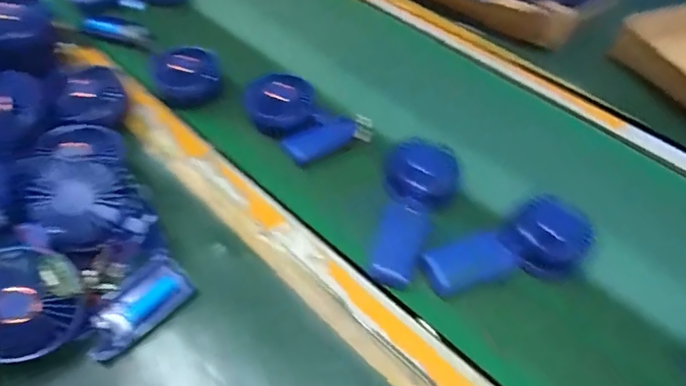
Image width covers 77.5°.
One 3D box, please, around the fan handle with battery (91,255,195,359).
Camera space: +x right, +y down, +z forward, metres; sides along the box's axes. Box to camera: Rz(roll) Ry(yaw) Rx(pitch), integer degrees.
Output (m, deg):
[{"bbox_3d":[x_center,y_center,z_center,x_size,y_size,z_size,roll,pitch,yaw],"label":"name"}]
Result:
[{"bbox_3d":[-0.179,0.101,0.375,0.089,0.023,0.047,-35,63,-29],"label":"fan handle with battery"}]

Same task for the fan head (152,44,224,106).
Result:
[{"bbox_3d":[-0.199,-0.148,0.554,0.080,0.038,0.074,-23,96,-16],"label":"fan head"}]

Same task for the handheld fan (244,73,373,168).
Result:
[{"bbox_3d":[-0.040,-0.096,0.525,0.134,0.044,0.109,-21,57,-21],"label":"handheld fan"}]

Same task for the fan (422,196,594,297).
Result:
[{"bbox_3d":[0.164,0.056,0.422,0.175,0.040,0.072,-12,54,-16],"label":"fan"}]

